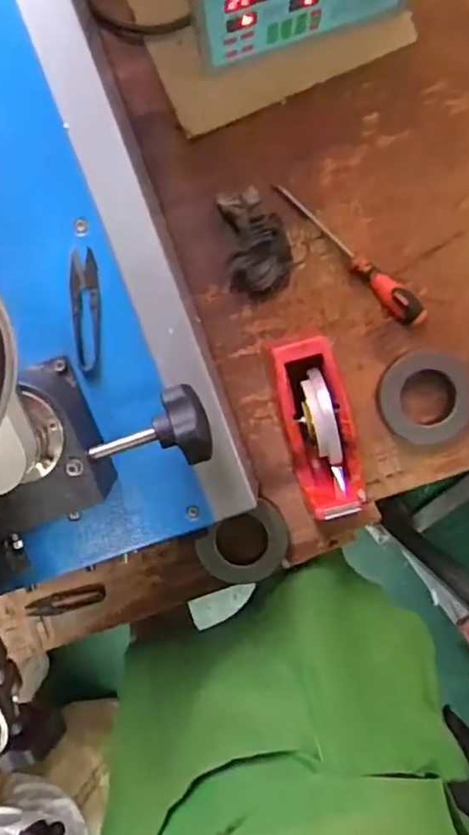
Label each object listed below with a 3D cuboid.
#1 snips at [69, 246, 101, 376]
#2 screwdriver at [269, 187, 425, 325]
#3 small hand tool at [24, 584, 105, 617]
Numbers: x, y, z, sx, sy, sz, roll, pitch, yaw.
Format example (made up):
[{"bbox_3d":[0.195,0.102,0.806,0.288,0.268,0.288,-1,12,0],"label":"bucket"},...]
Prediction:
[{"bbox_3d":[-0.122,-0.088,0.515,0.023,0.008,0.097,-1,96,1],"label":"snips"},{"bbox_3d":[0.129,-0.181,0.697,0.221,0.035,0.026,42,94,-3],"label":"screwdriver"},{"bbox_3d":[-0.205,0.222,0.759,0.099,0.007,0.027,-16,95,2],"label":"small hand tool"}]

